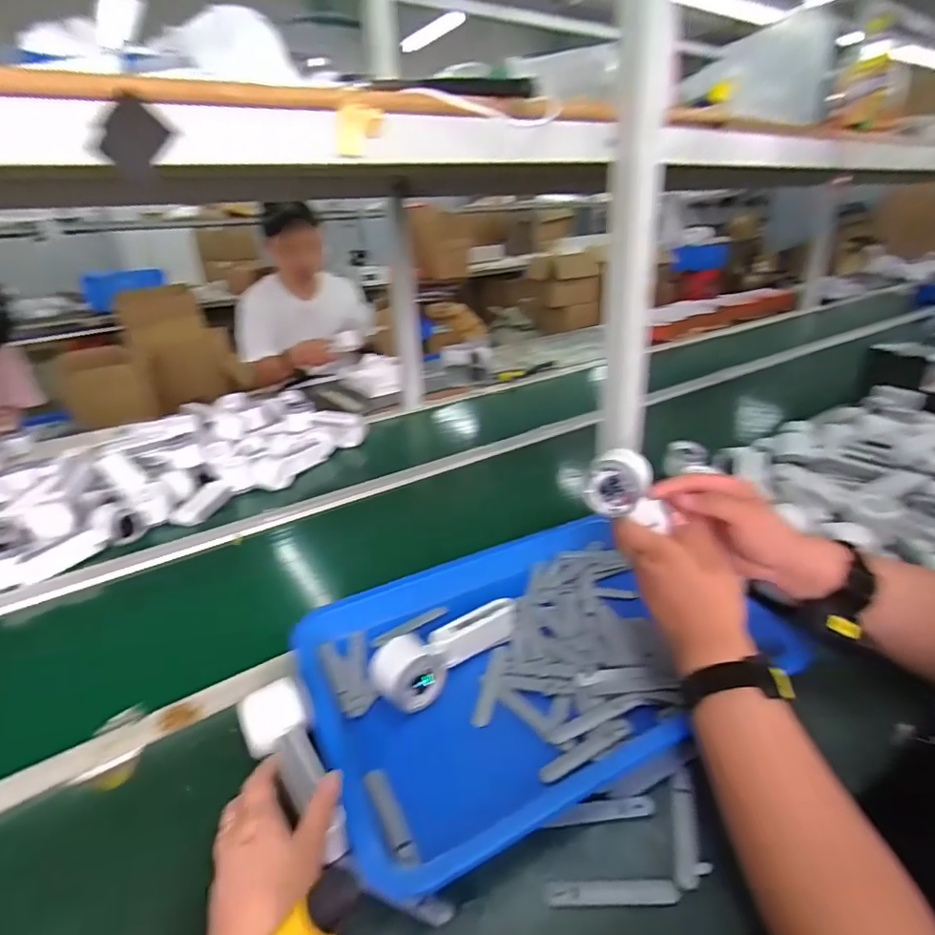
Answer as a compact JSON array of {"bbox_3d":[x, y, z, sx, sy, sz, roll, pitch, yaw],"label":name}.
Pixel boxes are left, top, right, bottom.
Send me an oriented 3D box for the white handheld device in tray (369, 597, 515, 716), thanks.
[{"bbox_3d":[-0.015,0.189,0.565,0.168,0.046,0.054,-20,29,-31],"label":"white handheld device in tray"}]

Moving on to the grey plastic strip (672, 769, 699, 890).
[{"bbox_3d":[0.174,0.286,0.426,0.016,0.011,0.086,4,26,16],"label":"grey plastic strip"}]

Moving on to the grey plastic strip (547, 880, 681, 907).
[{"bbox_3d":[0.106,0.310,0.388,0.092,0.004,0.017,-2,25,3],"label":"grey plastic strip"}]

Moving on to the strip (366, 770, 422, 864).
[{"bbox_3d":[-0.063,0.287,0.442,0.018,0.009,0.080,-15,27,-24],"label":"strip"}]

